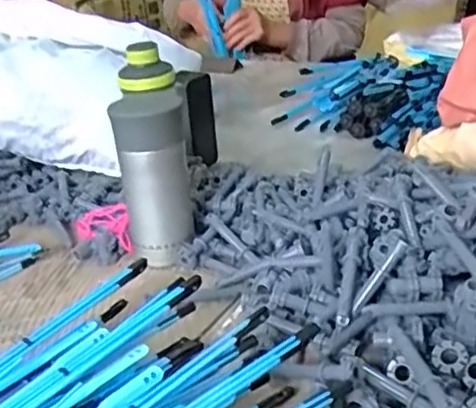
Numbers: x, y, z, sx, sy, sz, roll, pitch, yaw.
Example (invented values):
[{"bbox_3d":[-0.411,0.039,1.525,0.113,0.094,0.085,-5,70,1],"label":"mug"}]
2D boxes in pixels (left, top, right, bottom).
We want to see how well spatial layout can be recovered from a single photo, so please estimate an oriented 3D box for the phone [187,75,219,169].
[{"bbox_3d":[-0.047,-0.111,0.910,0.008,0.119,0.053,9,29,30],"label":"phone"}]

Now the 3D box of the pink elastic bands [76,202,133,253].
[{"bbox_3d":[-0.151,0.027,0.762,0.057,0.022,0.095,-13,25,-13],"label":"pink elastic bands"}]

